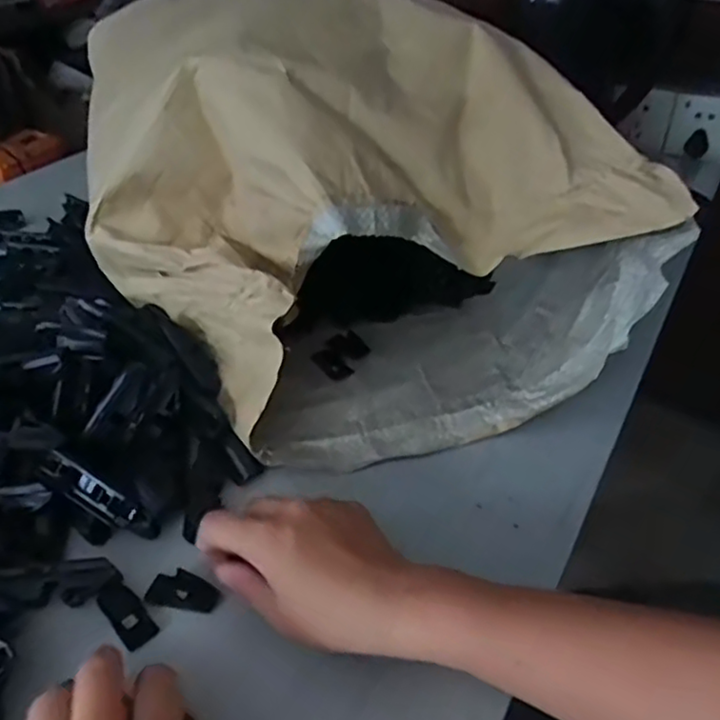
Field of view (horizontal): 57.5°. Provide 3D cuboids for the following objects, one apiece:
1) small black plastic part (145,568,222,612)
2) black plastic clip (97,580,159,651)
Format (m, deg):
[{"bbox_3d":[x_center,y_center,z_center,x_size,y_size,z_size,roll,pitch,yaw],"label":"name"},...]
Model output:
[{"bbox_3d":[-0.101,0.133,0.379,0.042,0.004,0.021,8,39,11],"label":"small black plastic part"},{"bbox_3d":[-0.131,0.143,0.369,0.019,0.006,0.042,-30,47,-32],"label":"black plastic clip"}]

